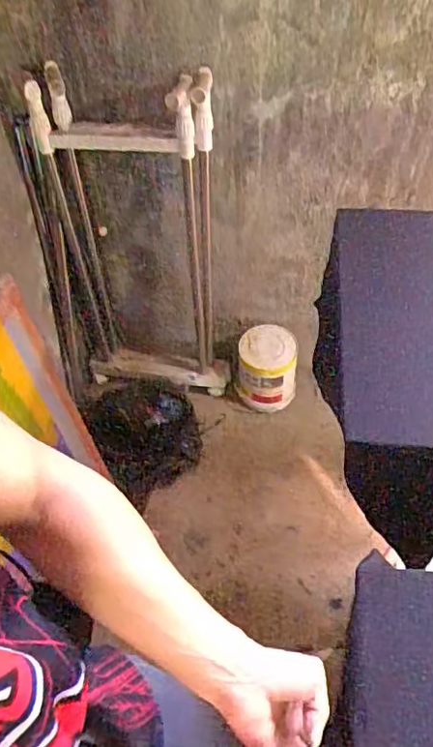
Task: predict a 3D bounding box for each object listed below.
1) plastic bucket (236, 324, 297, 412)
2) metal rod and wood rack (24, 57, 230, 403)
[{"bbox_3d":[0.147,-0.016,1.641,0.169,0.245,0.141,6,55,7],"label":"plastic bucket"},{"bbox_3d":[-0.184,-0.268,1.405,0.382,0.884,0.149,-1,54,3],"label":"metal rod and wood rack"}]

